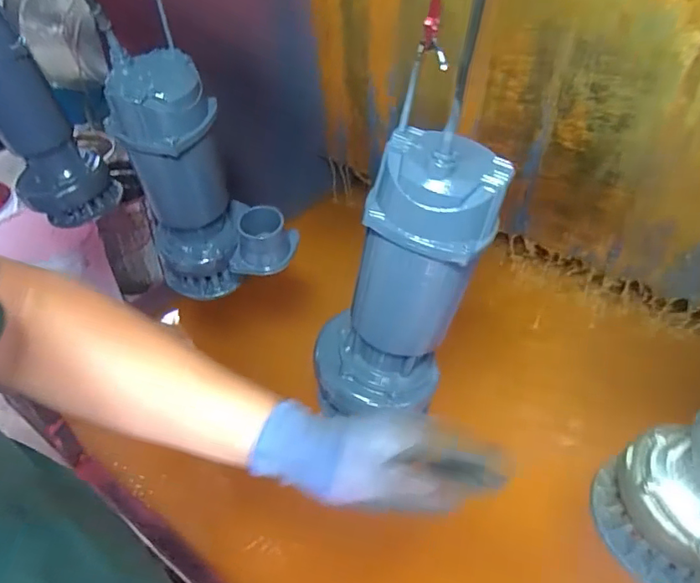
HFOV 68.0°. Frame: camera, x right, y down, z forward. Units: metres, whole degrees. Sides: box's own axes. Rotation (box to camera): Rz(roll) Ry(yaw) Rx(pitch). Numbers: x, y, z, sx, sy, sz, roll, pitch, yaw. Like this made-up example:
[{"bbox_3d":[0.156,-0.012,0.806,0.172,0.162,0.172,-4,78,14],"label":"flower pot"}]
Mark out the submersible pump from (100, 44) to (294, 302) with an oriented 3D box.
[{"bbox_3d":[-0.209,-0.151,0.805,0.226,0.387,0.138,-1,42,-3],"label":"submersible pump"}]

